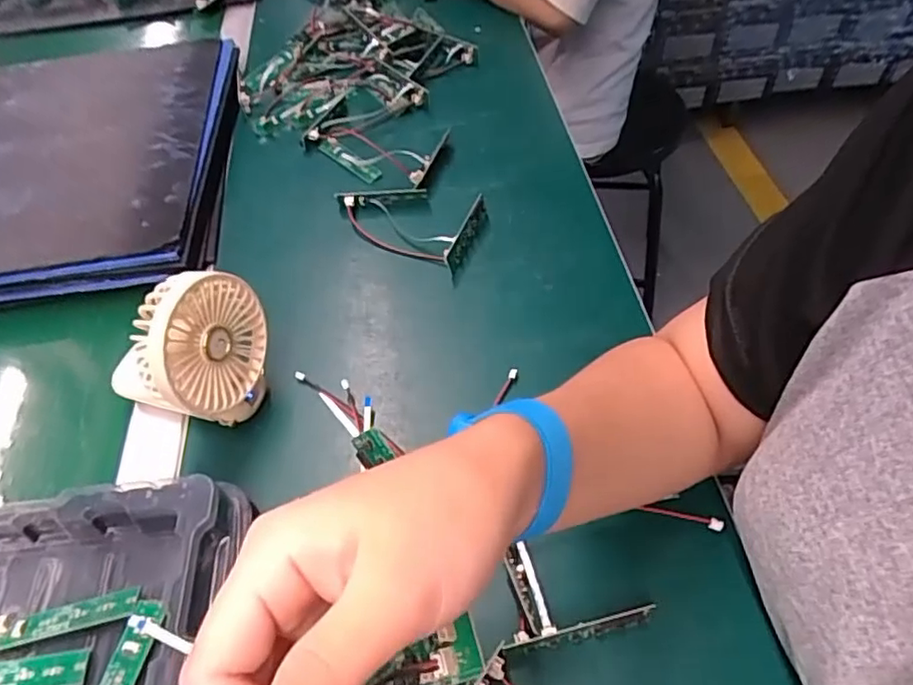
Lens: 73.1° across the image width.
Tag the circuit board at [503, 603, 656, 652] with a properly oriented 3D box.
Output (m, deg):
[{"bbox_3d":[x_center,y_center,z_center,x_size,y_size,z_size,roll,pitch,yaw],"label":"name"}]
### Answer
[{"bbox_3d":[0.066,0.153,0.325,0.079,0.017,0.008,-12,54,-6],"label":"circuit board"}]

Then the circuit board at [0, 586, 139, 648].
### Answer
[{"bbox_3d":[-0.214,0.147,0.331,0.081,0.007,0.020,-12,36,-4],"label":"circuit board"}]

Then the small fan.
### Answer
[{"bbox_3d":[-0.160,0.015,0.399,0.046,0.119,0.090,5,54,6],"label":"small fan"}]

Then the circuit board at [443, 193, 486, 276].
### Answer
[{"bbox_3d":[0.009,-0.094,0.528,0.008,0.021,0.079,6,54,33],"label":"circuit board"}]

